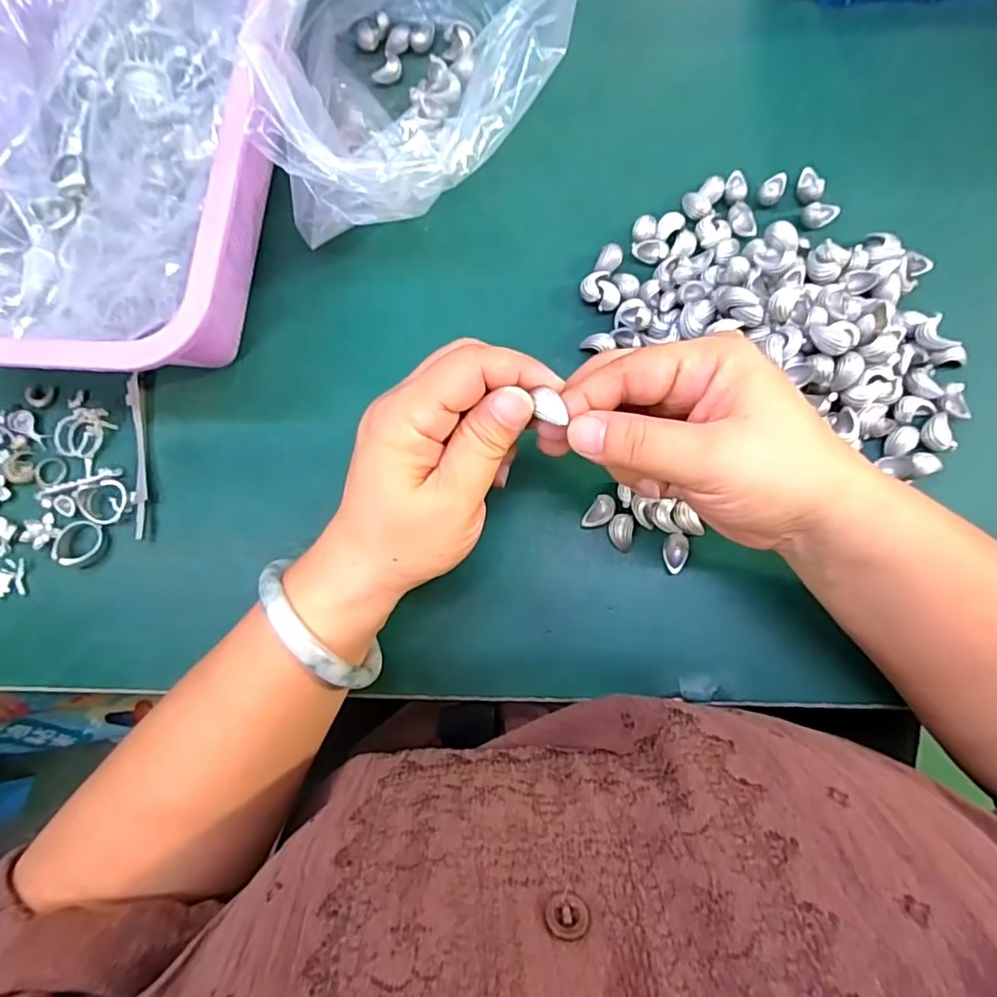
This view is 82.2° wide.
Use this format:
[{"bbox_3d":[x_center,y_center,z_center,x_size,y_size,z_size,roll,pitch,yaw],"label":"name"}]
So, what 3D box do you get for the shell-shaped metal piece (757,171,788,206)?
[{"bbox_3d":[0.154,-0.174,0.319,0.012,0.006,0.022,30,86,9],"label":"shell-shaped metal piece"}]

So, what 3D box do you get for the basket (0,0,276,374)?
[{"bbox_3d":[-0.226,-0.209,0.325,0.228,0.081,0.298,5,81,5],"label":"basket"}]

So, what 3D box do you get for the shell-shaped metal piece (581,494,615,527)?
[{"bbox_3d":[0.053,0.008,0.299,0.012,0.007,0.019,34,85,9],"label":"shell-shaped metal piece"}]

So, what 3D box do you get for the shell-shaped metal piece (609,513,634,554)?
[{"bbox_3d":[0.064,0.018,0.298,0.012,0.007,0.019,3,81,5],"label":"shell-shaped metal piece"}]

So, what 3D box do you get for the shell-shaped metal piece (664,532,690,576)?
[{"bbox_3d":[0.091,0.028,0.294,0.012,0.006,0.021,15,82,7],"label":"shell-shaped metal piece"}]

